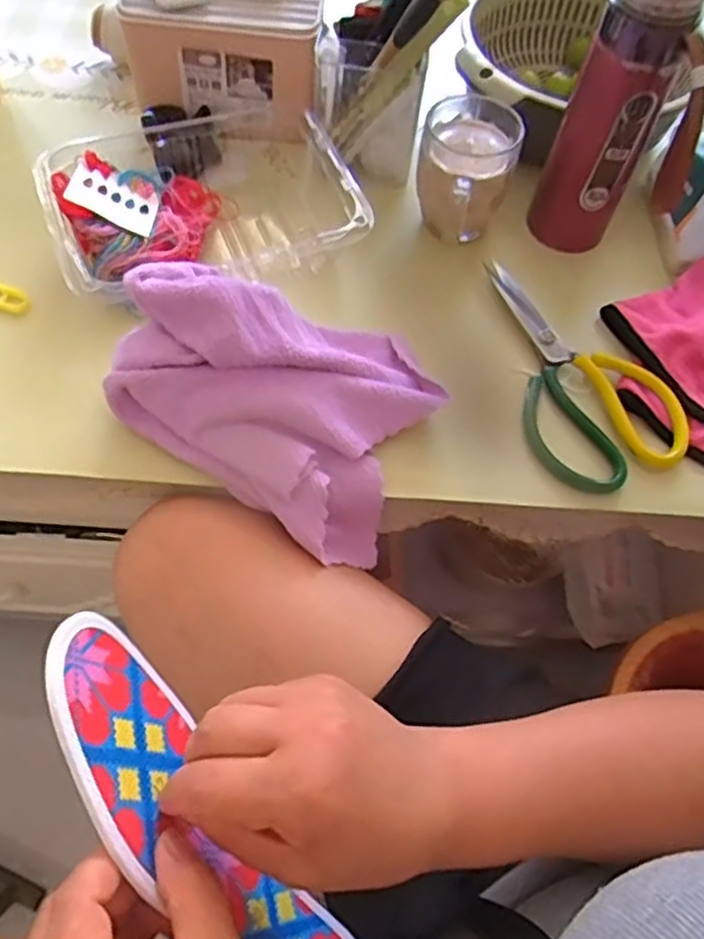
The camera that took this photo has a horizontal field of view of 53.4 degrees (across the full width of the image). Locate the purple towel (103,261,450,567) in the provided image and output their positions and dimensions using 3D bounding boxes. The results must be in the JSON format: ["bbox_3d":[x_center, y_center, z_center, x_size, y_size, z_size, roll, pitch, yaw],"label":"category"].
[{"bbox_3d":[-0.058,-0.041,0.490,0.212,0.069,0.164,18,85,-12],"label":"purple towel"}]

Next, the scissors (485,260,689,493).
[{"bbox_3d":[0.164,-0.081,0.537,0.112,0.007,0.203,-20,64,-16],"label":"scissors"}]

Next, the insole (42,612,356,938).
[{"bbox_3d":[-0.060,0.177,0.317,0.014,0.079,0.251,-31,98,12],"label":"insole"}]

